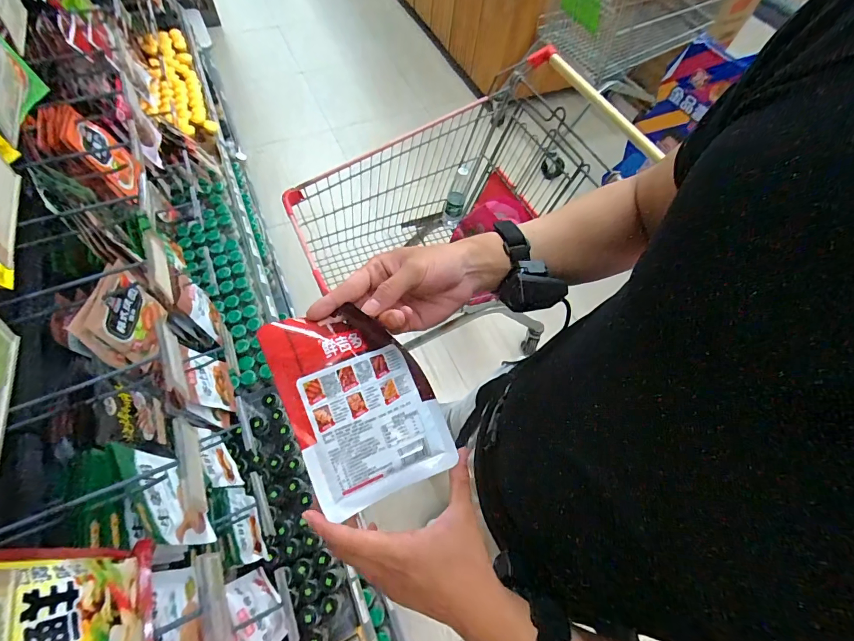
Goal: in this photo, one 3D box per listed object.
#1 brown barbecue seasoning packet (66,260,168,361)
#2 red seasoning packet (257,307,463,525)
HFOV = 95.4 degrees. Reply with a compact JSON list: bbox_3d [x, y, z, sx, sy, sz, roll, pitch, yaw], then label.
[{"bbox_3d":[-0.460,-0.011,0.599,0.033,0.124,0.117,6,60,-1],"label":"brown barbecue seasoning packet"},{"bbox_3d":[-0.058,0.072,0.349,0.123,0.013,0.174,-20,87,-18],"label":"red seasoning packet"}]

